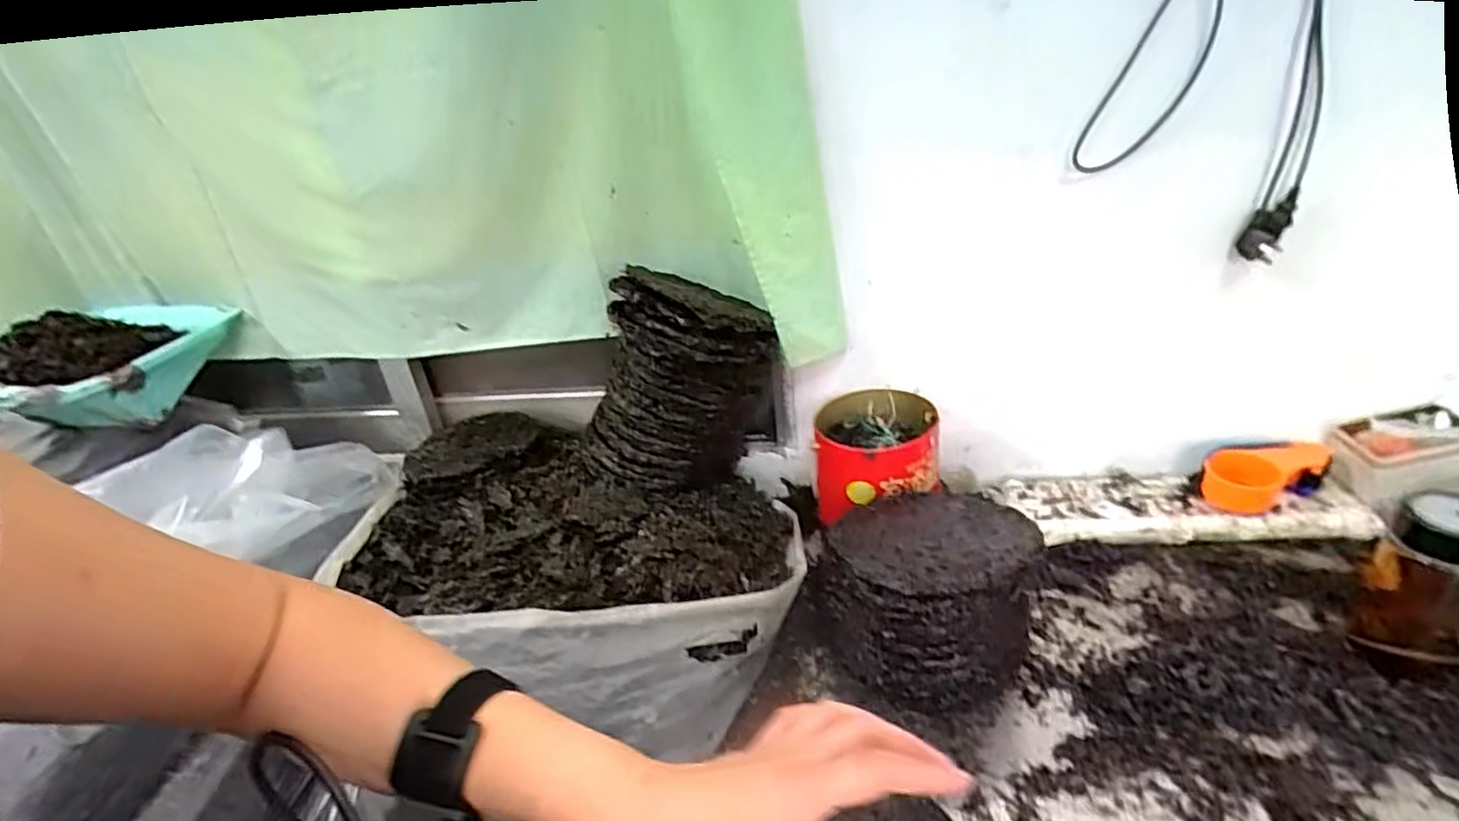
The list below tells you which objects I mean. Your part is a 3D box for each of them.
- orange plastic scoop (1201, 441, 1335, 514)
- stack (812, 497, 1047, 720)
[{"bbox_3d":[0.680,0.078,0.820,0.138,0.070,0.064,-13,26,-11],"label":"orange plastic scoop"},{"bbox_3d":[0.212,0.193,0.690,0.196,0.168,0.186,-19,28,-22],"label":"stack"}]

